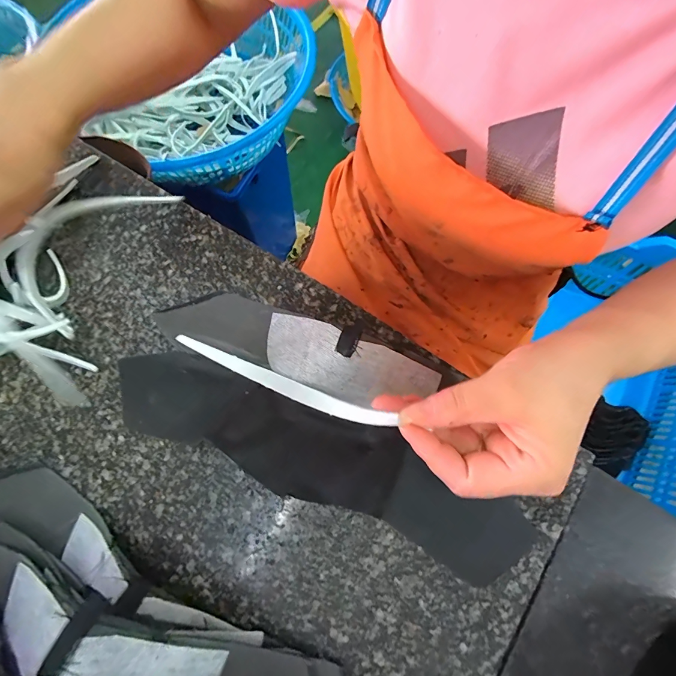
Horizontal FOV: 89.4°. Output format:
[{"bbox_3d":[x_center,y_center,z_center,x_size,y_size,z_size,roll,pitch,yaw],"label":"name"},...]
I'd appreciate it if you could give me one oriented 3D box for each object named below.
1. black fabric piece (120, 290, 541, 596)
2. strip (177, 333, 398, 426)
[{"bbox_3d":[-0.005,0.061,0.259,0.319,0.043,0.144,28,73,8],"label":"black fabric piece"},{"bbox_3d":[-0.042,0.032,0.248,0.179,0.039,0.012,17,70,27],"label":"strip"}]

